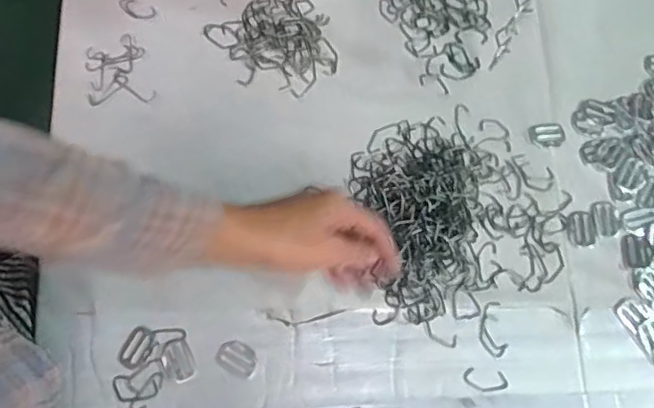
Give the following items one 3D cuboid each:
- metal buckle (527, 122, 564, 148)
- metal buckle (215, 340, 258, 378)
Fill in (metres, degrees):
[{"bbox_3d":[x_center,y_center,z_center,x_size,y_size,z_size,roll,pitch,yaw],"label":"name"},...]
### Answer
[{"bbox_3d":[0.208,-0.066,0.585,0.033,0.004,0.023,-6,74,-3],"label":"metal buckle"},{"bbox_3d":[-0.075,0.130,0.520,0.034,0.004,0.025,31,75,7],"label":"metal buckle"}]

